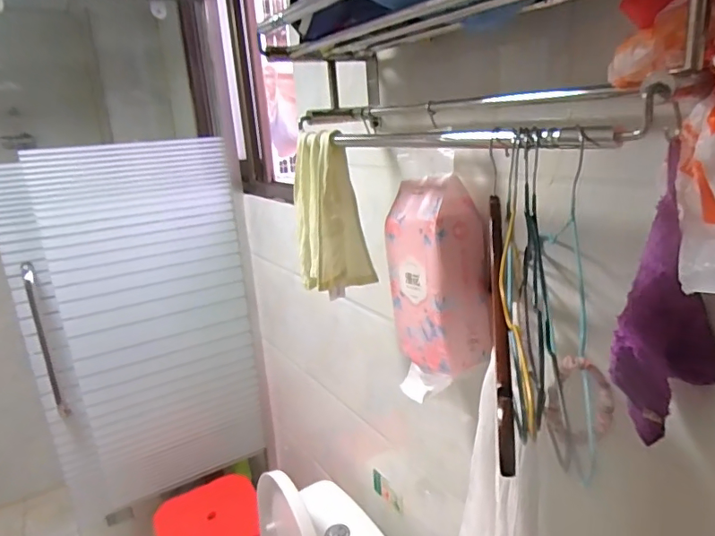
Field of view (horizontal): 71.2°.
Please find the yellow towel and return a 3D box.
[{"bbox_3d":[-0.041,-0.081,0.767,0.086,0.226,0.092,-14,19,-30],"label":"yellow towel"}]

